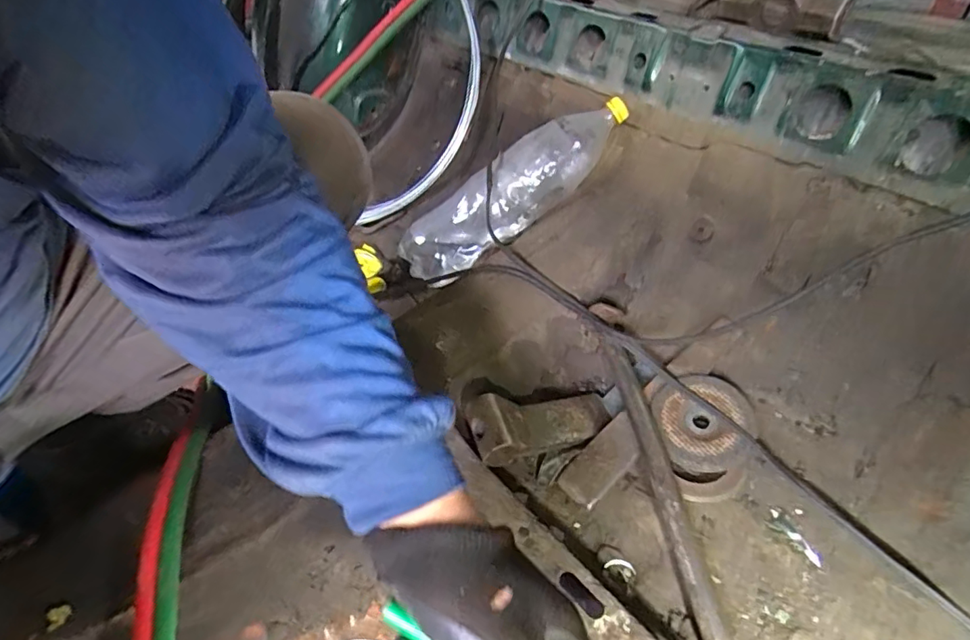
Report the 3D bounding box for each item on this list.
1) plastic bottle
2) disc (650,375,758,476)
[{"bbox_3d":[0.034,-0.159,0.682,0.332,0.079,0.083,-35,44,12],"label":"plastic bottle"},{"bbox_3d":[0.214,0.098,0.517,0.088,0.010,0.094,-8,57,13],"label":"disc"}]

